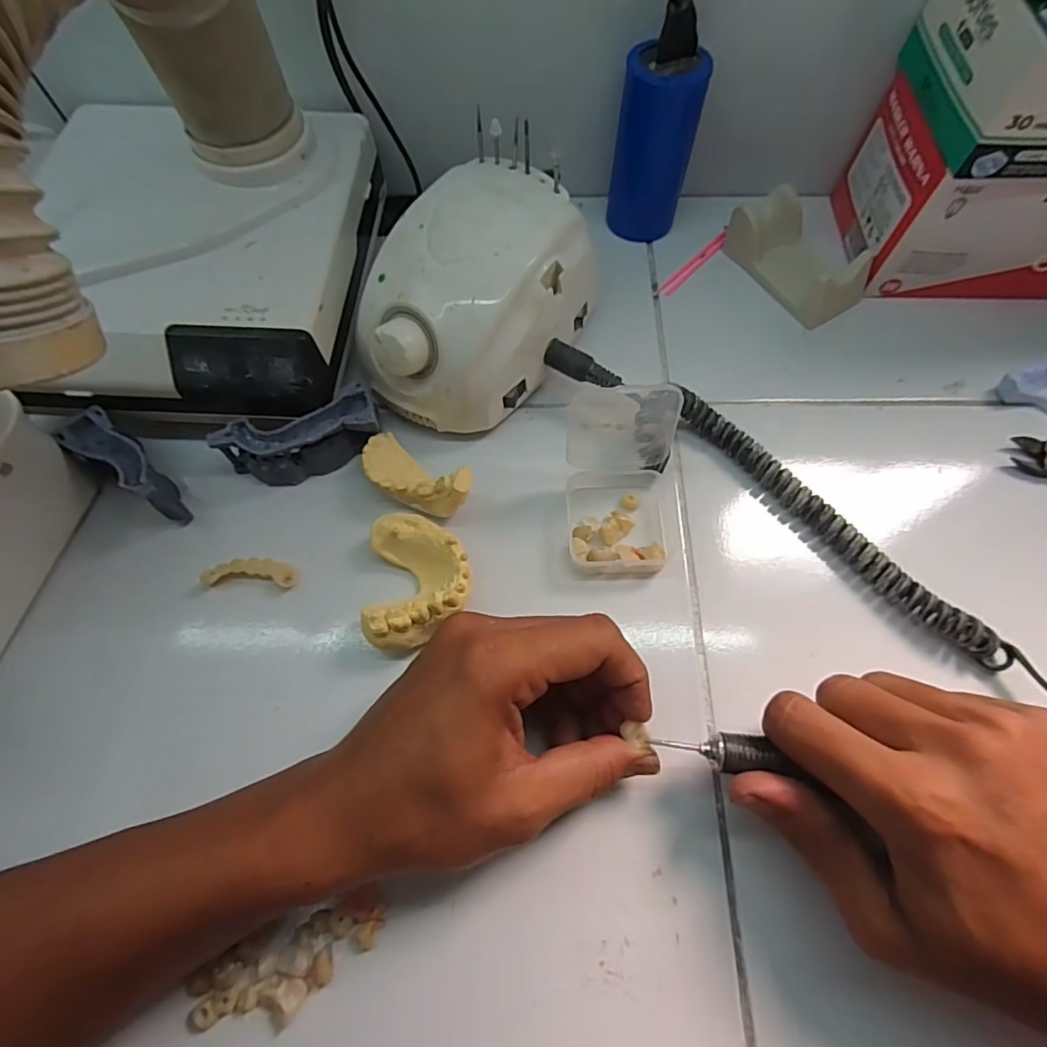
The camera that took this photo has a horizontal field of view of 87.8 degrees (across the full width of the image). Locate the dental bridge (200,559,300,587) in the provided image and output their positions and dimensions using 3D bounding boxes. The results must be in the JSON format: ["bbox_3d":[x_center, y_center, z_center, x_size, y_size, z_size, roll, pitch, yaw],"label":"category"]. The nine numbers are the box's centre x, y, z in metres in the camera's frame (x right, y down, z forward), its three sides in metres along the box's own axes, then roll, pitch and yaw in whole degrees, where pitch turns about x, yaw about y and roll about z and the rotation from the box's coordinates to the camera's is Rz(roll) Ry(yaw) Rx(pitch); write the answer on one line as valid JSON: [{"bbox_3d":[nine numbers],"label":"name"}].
[{"bbox_3d":[-0.146,0.026,0.292,0.046,0.008,0.015,1,66,1],"label":"dental bridge"}]

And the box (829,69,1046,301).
[{"bbox_3d":[0.331,-0.210,0.347,0.208,0.084,0.100,1,66,1],"label":"box"}]

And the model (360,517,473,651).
[{"bbox_3d":[-0.053,0.029,0.280,0.050,0.026,0.070,-4,66,-1],"label":"model"}]

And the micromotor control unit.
[{"bbox_3d":[-0.028,-0.126,0.317,0.095,0.083,0.138,33,71,14],"label":"micromotor control unit"}]

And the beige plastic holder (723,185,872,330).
[{"bbox_3d":[0.186,-0.182,0.368,0.048,0.030,0.094,-28,69,-11],"label":"beige plastic holder"}]

